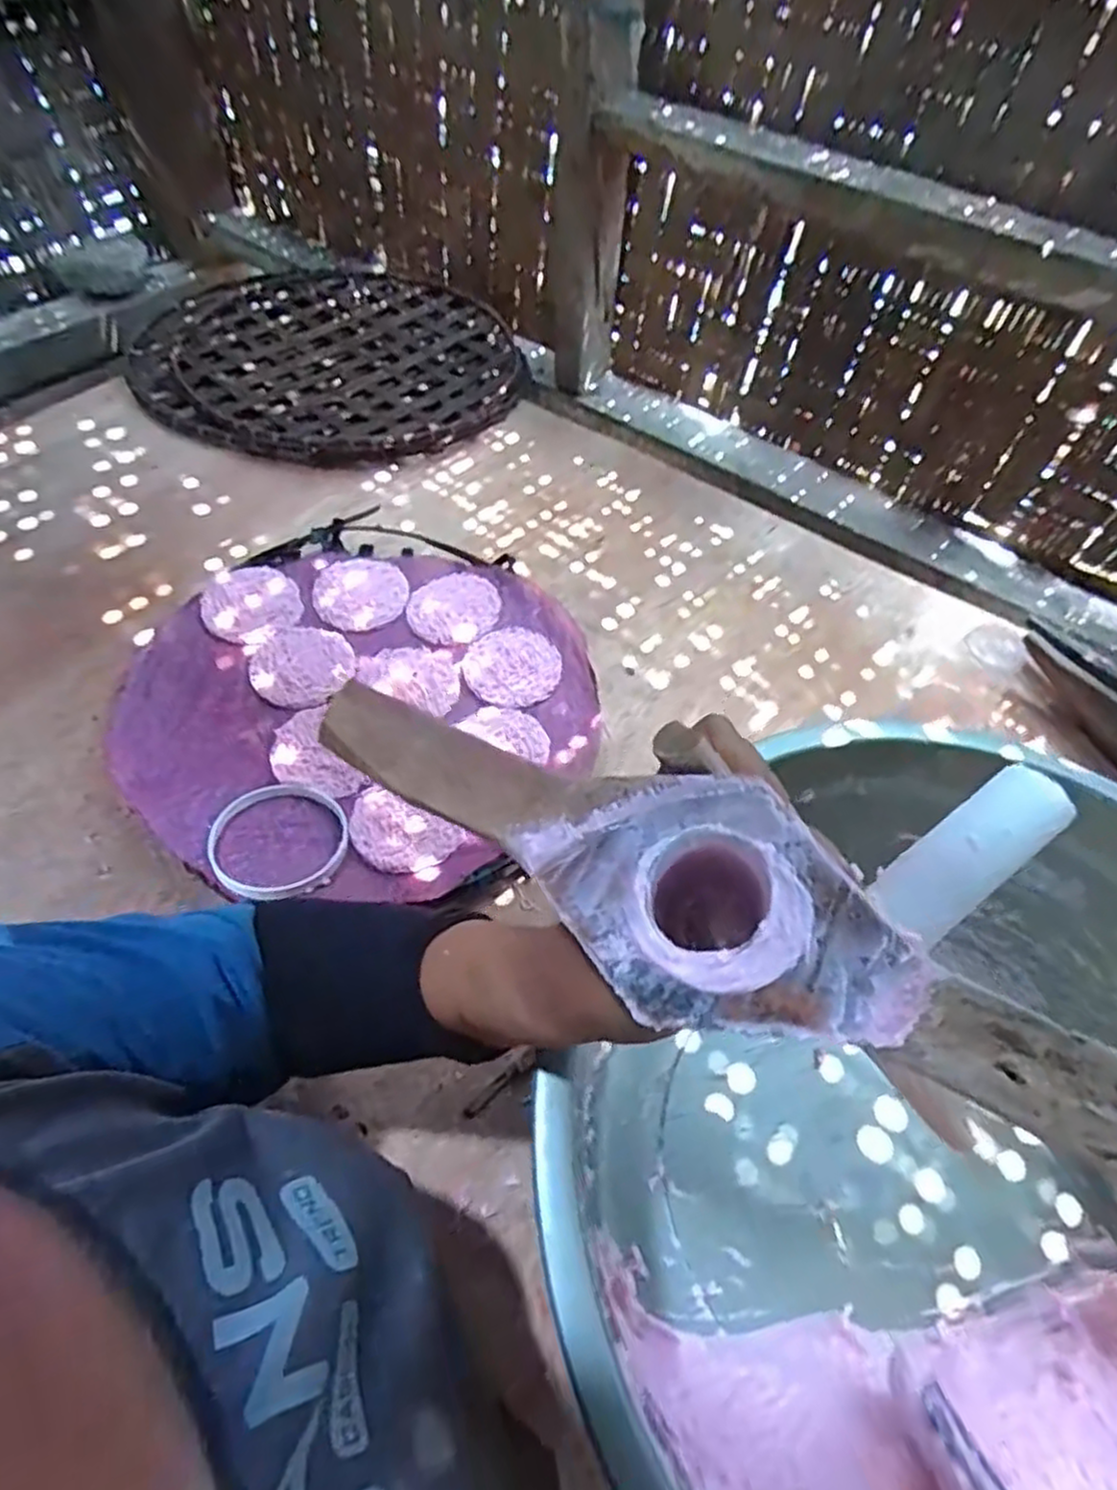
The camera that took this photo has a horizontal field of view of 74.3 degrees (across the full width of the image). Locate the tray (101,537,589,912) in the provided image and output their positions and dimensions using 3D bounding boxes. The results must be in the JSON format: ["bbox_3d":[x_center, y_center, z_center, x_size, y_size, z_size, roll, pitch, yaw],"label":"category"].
[{"bbox_3d":[-0.155,-0.042,0.596,0.339,0.022,0.356,3,55,-4],"label":"tray"}]

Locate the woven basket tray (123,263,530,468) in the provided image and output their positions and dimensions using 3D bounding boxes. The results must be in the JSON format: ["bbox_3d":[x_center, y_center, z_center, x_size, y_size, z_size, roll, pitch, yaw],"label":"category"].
[{"bbox_3d":[-0.261,-0.456,0.866,0.403,0.060,0.414,37,60,19],"label":"woven basket tray"}]

